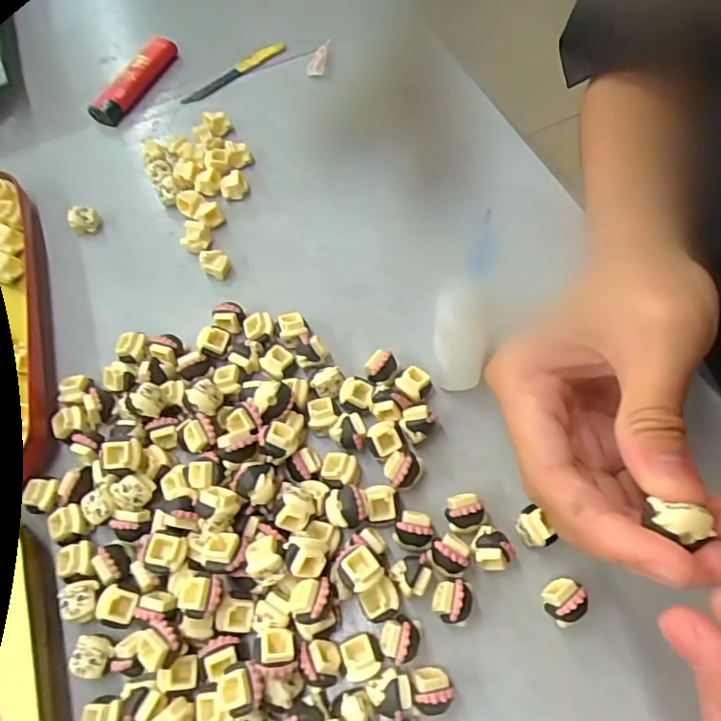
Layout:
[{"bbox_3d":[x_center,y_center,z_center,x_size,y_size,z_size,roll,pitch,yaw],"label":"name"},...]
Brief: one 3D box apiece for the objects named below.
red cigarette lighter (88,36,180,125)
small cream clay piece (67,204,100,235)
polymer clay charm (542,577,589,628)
[{"bbox_3d":[-0.154,-0.192,0.367,0.018,0.016,0.078,20,64,12],"label":"red cigarette lighter"},{"bbox_3d":[-0.159,-0.081,0.311,0.016,0.013,0.012,-27,64,-12],"label":"small cream clay piece"},{"bbox_3d":[0.077,0.092,0.206,0.015,0.017,0.014,-1,64,3],"label":"polymer clay charm"}]

